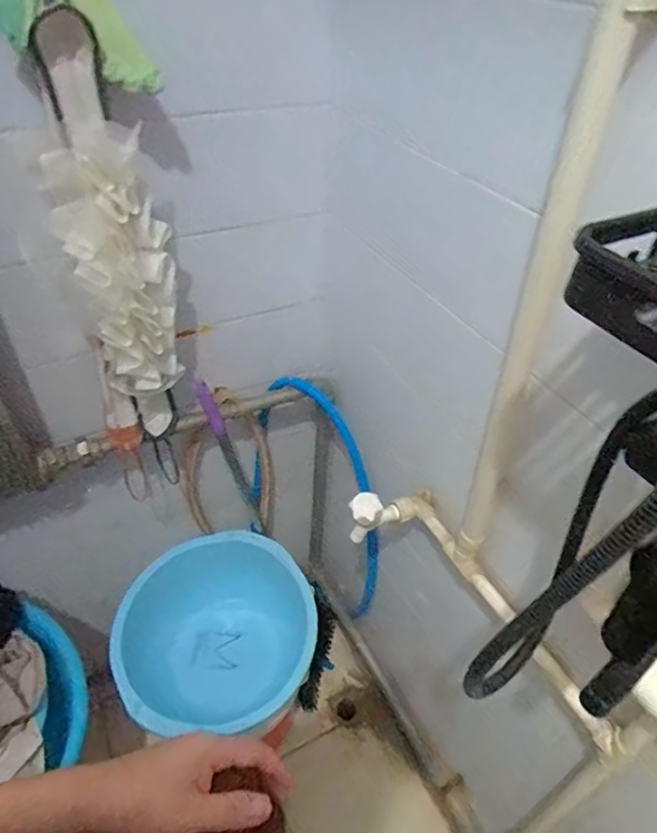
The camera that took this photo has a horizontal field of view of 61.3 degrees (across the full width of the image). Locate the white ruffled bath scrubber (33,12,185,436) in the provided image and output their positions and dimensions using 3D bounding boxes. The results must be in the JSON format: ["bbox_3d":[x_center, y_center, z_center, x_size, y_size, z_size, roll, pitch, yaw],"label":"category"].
[{"bbox_3d":[-0.263,-0.182,0.700,0.122,0.488,0.097,-18,46,-20],"label":"white ruffled bath scrubber"}]

